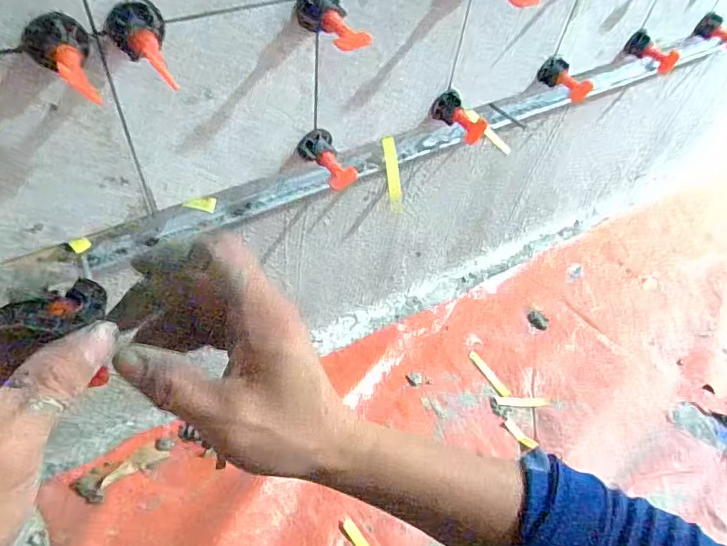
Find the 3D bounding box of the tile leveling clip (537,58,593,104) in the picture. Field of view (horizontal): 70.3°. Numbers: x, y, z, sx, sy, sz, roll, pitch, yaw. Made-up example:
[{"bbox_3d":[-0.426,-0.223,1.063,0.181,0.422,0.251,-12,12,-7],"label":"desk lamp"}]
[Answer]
[{"bbox_3d":[0.226,-0.218,0.580,0.060,0.029,0.024,31,51,-8],"label":"tile leveling clip"}]

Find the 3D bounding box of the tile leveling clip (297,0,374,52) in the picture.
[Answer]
[{"bbox_3d":[-0.022,-0.174,0.359,0.036,0.029,0.058,-17,56,-19],"label":"tile leveling clip"}]

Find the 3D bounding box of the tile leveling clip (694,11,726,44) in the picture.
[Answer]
[{"bbox_3d":[0.492,-0.332,0.713,0.070,0.033,0.025,29,52,-3],"label":"tile leveling clip"}]

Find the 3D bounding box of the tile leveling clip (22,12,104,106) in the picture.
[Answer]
[{"bbox_3d":[-0.165,-0.117,0.283,0.033,0.026,0.054,-19,57,-21],"label":"tile leveling clip"}]

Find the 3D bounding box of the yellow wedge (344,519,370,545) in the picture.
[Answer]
[{"bbox_3d":[-0.003,0.325,0.622,0.015,0.004,0.060,-30,60,-27],"label":"yellow wedge"}]

